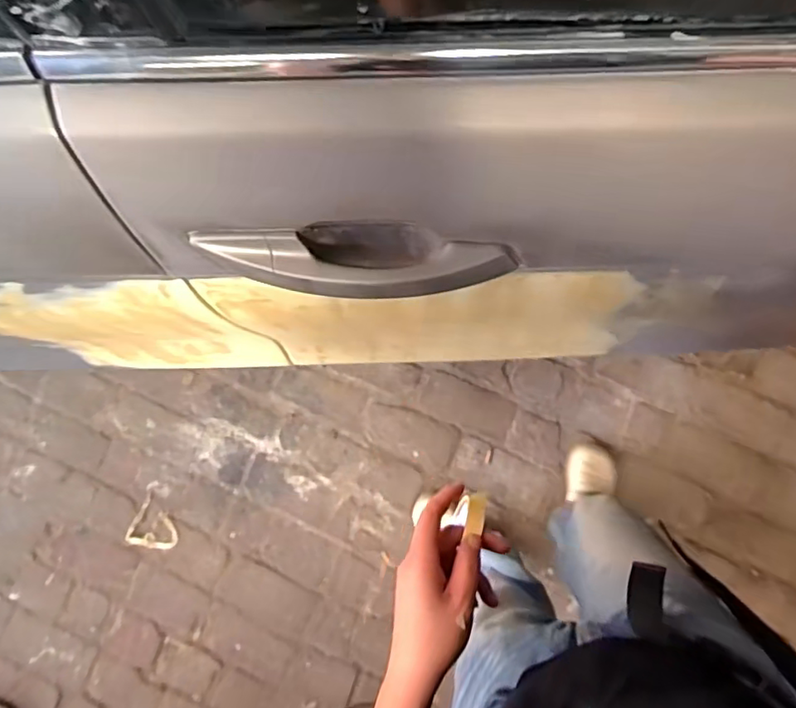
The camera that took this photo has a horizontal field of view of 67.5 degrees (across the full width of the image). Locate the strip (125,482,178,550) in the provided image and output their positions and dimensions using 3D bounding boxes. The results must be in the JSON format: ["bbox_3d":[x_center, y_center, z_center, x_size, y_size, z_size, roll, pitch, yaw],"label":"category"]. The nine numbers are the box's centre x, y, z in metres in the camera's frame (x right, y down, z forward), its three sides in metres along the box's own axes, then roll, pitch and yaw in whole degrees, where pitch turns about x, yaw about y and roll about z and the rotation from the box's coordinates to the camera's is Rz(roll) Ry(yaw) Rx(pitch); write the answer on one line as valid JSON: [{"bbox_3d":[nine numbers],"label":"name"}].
[{"bbox_3d":[-0.599,0.416,1.492,0.120,0.011,0.158,21,86,5],"label":"strip"}]

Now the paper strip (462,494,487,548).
[{"bbox_3d":[0.068,0.137,0.512,0.015,0.043,0.004,20,129,5],"label":"paper strip"}]

